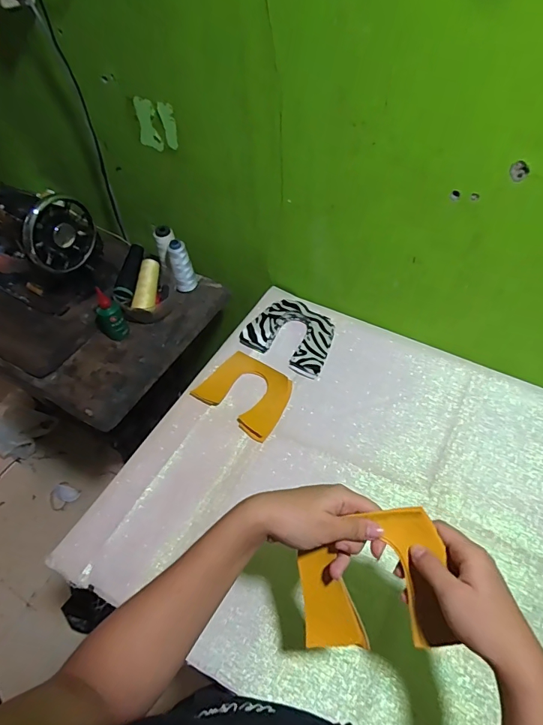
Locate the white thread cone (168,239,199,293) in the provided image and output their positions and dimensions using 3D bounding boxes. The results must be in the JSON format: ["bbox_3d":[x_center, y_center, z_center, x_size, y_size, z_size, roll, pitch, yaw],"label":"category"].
[{"bbox_3d":[-0.179,-0.189,0.855,0.041,0.119,0.039,-10,54,-4],"label":"white thread cone"}]

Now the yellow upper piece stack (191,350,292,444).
[{"bbox_3d":[-0.040,0.048,0.713,0.140,0.012,0.121,28,60,21],"label":"yellow upper piece stack"}]

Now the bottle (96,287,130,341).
[{"bbox_3d":[-0.305,-0.088,0.786,0.049,0.088,0.041,-29,58,-17],"label":"bottle"}]

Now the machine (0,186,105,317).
[{"bbox_3d":[-0.545,-0.269,0.853,0.408,0.210,0.155,25,59,20],"label":"machine"}]

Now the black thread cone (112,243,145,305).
[{"bbox_3d":[-0.278,-0.170,0.835,0.035,0.041,0.148,0,54,4],"label":"black thread cone"}]

